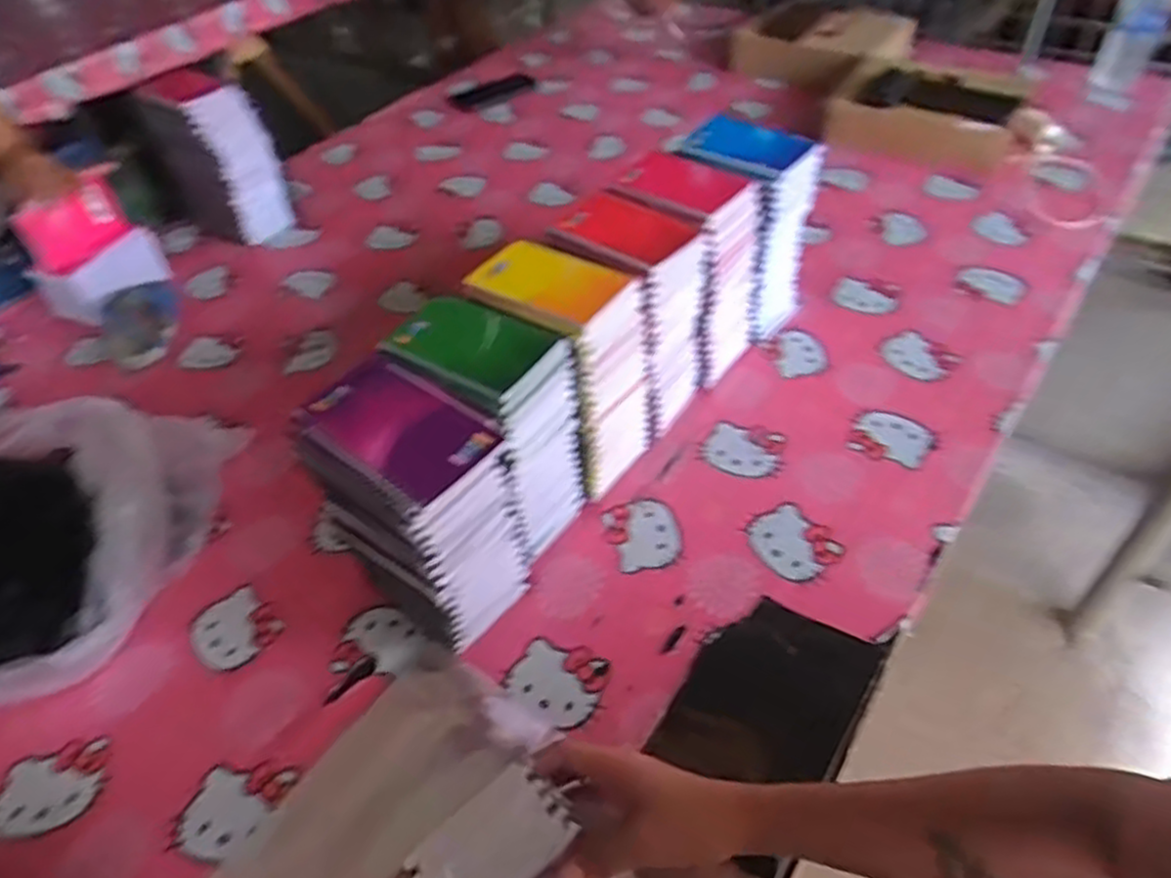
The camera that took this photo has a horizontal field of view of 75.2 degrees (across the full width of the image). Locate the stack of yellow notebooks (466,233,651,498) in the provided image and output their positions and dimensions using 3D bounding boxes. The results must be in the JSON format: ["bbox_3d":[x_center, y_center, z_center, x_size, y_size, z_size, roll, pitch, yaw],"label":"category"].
[{"bbox_3d":[-0.024,-0.065,0.730,0.141,0.222,0.101,21,52,24],"label":"stack of yellow notebooks"}]

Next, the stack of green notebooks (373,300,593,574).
[{"bbox_3d":[-0.085,-0.004,0.681,0.128,0.219,0.101,25,53,27],"label":"stack of green notebooks"}]

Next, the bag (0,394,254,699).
[{"bbox_3d":[-0.539,0.098,0.701,0.352,0.108,0.306,-1,46,4],"label":"bag"}]

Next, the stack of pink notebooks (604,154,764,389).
[{"bbox_3d":[0.104,-0.177,0.830,0.134,0.215,0.109,24,53,26],"label":"stack of pink notebooks"}]

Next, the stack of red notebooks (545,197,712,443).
[{"bbox_3d":[0.044,-0.122,0.781,0.125,0.217,0.105,28,55,29],"label":"stack of red notebooks"}]

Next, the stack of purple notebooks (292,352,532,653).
[{"bbox_3d":[-0.126,0.060,0.622,0.149,0.223,0.105,23,53,26],"label":"stack of purple notebooks"}]

